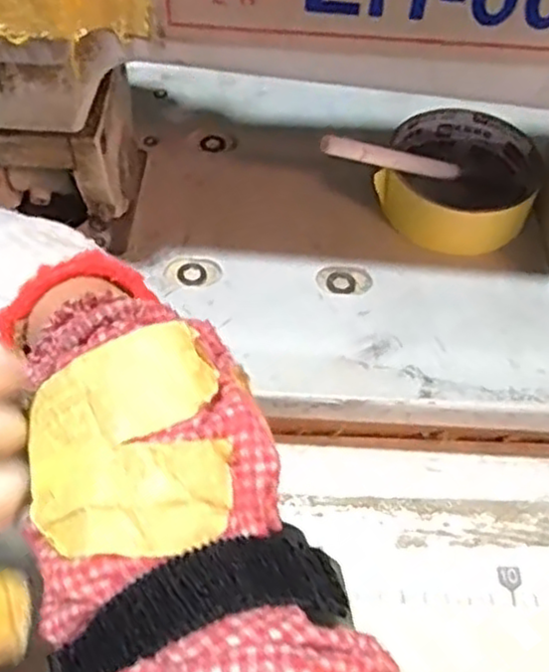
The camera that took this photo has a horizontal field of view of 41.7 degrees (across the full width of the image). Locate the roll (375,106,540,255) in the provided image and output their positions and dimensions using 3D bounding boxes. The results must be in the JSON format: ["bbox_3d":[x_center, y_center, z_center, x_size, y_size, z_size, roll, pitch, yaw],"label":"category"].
[{"bbox_3d":[0.098,-0.082,0.382,0.077,0.029,0.090,19,57,10],"label":"roll"}]

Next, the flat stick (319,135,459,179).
[{"bbox_3d":[0.058,-0.089,0.360,0.080,0.009,0.008,4,52,-28],"label":"flat stick"}]

